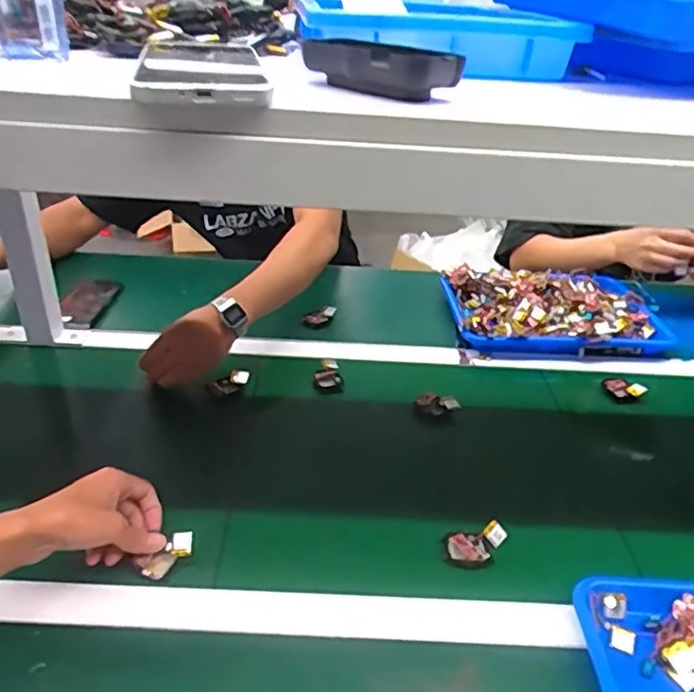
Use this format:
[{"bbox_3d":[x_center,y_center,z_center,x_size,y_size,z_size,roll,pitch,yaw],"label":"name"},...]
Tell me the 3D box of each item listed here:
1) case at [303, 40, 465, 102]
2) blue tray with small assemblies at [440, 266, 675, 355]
[{"bbox_3d":[0.020,-0.180,0.401,0.105,0.031,0.045,26,38,33],"label":"case"},{"bbox_3d":[0.327,-0.061,0.999,0.339,0.053,0.232,-1,31,-7],"label":"blue tray with small assemblies"}]

